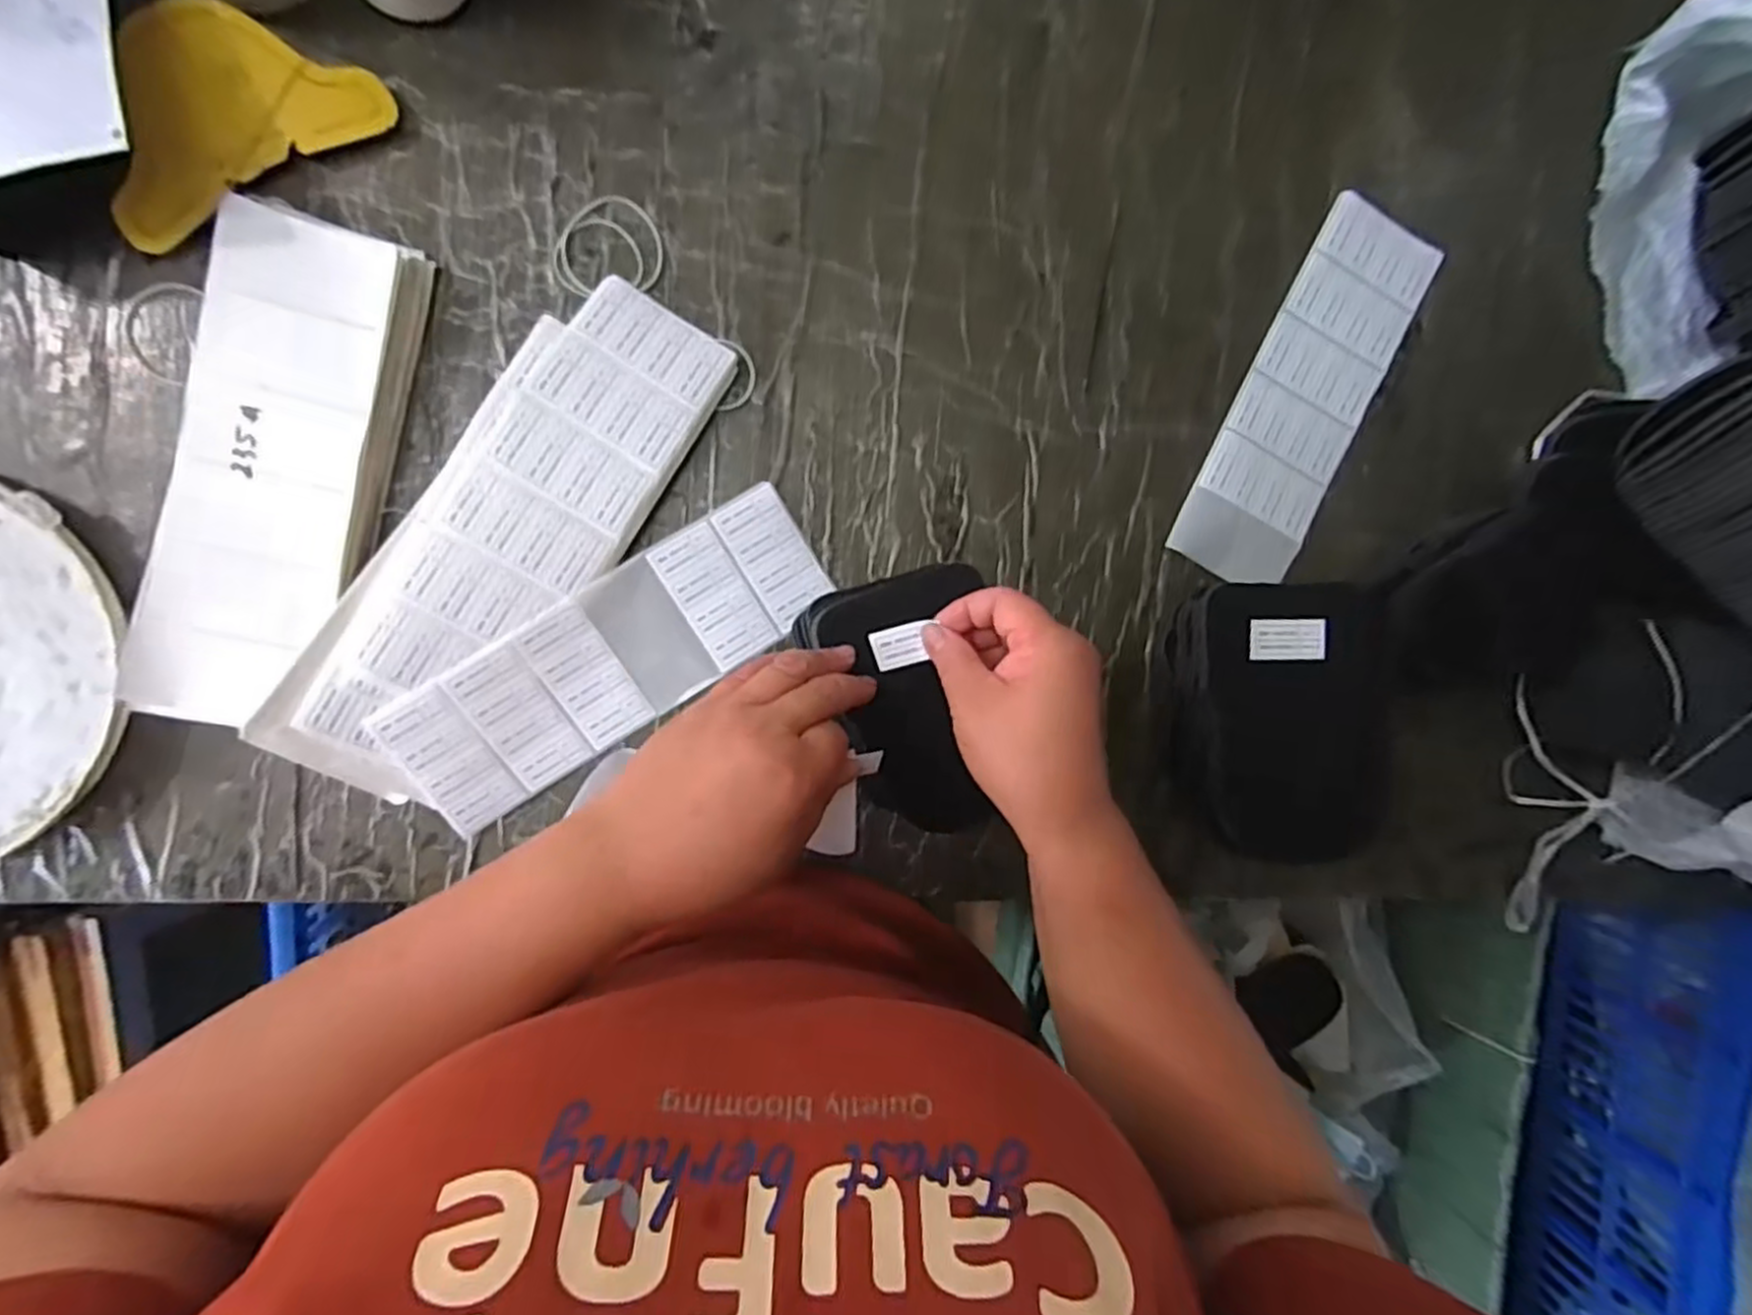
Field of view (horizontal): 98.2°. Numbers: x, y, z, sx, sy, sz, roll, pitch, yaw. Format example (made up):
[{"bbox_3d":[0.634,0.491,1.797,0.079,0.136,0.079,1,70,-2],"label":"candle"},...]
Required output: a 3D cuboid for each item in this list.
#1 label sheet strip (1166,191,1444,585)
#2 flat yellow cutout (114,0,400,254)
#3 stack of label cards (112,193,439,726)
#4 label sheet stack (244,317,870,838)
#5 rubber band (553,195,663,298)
[{"bbox_3d":[0.280,-0.167,0.494,0.081,0.008,0.251,26,90,-10],"label":"label sheet strip"},{"bbox_3d":[-0.336,-0.285,0.388,0.143,0.008,0.091,-33,99,-4],"label":"flat yellow cutout"},{"bbox_3d":[-0.312,-0.095,0.396,0.089,0.026,0.257,15,92,-10],"label":"stack of label cards"},{"bbox_3d":[-0.203,-0.065,0.419,0.101,0.028,0.312,33,89,-10],"label":"label sheet stack"},{"bbox_3d":[-0.152,-0.233,0.429,0.059,0.006,0.055,-1,94,-9],"label":"rubber band"}]

